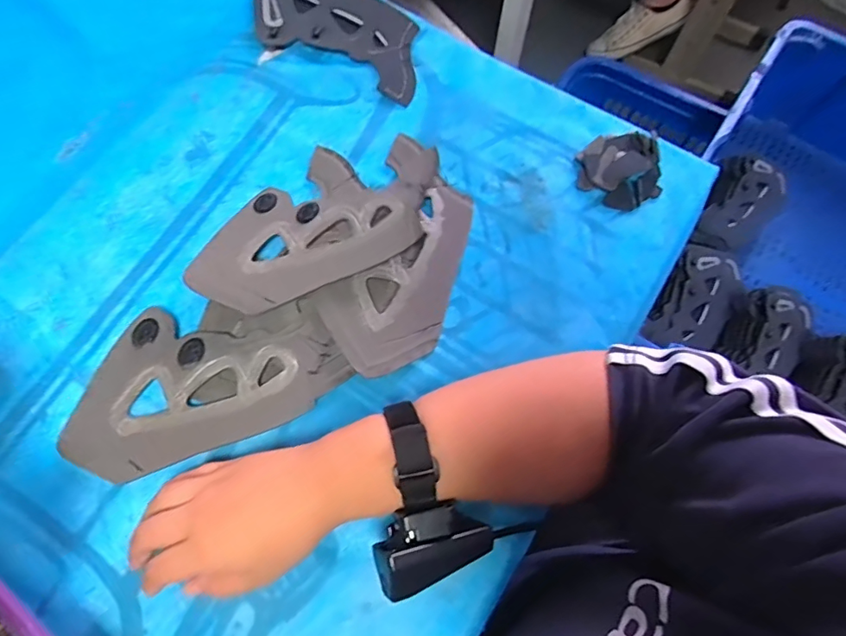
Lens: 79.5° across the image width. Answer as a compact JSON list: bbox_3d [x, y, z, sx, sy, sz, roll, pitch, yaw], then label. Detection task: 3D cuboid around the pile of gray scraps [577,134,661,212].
[{"bbox_3d":[0.176,-0.134,0.453,0.071,0.019,0.069,5,69,2],"label":"pile of gray scraps"}]

